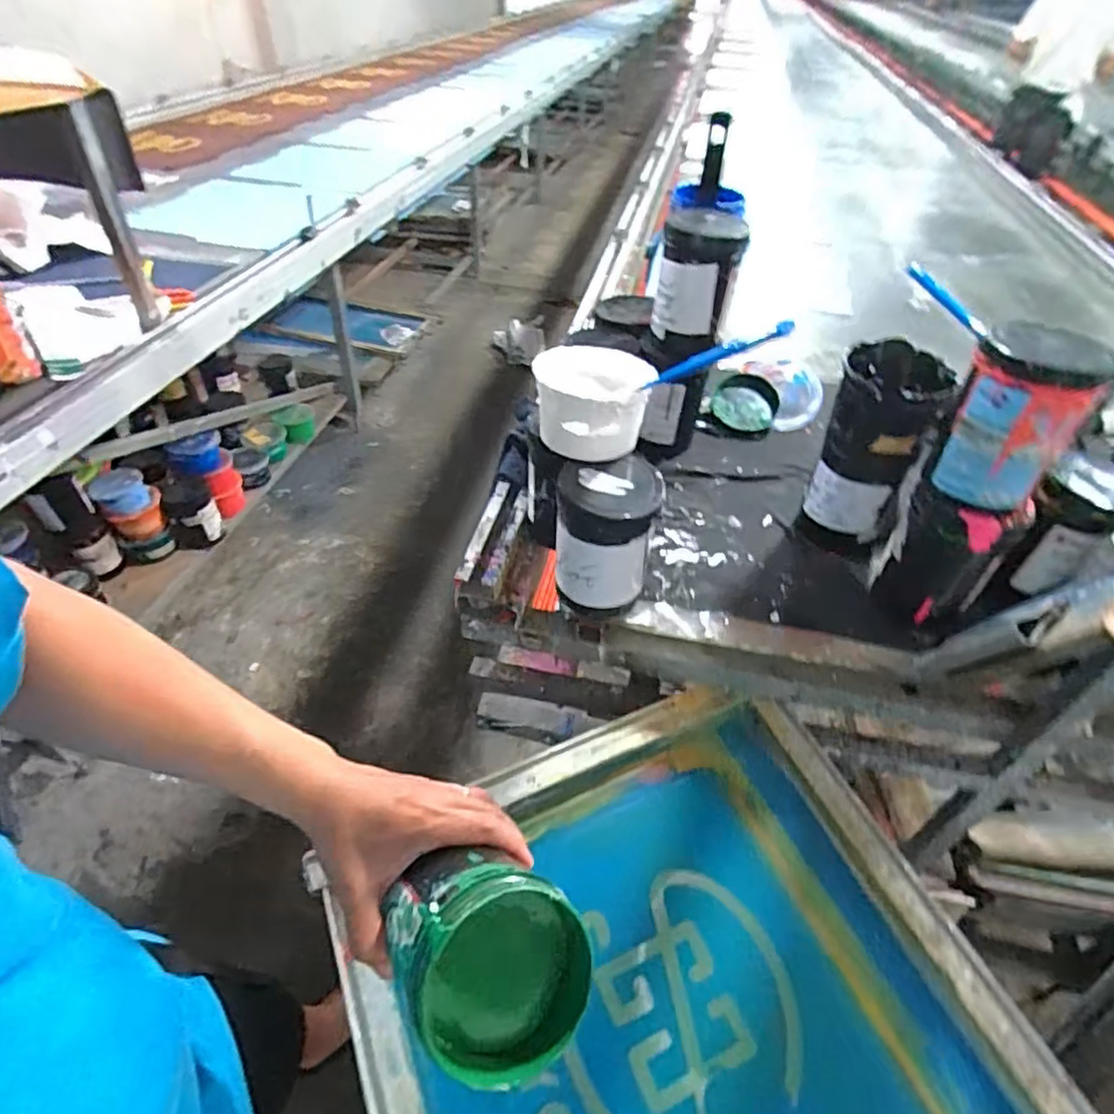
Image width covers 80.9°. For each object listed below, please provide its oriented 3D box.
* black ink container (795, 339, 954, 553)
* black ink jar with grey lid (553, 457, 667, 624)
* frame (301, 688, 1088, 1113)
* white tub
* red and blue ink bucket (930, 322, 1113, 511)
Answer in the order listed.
[{"bbox_3d":[0.386,-0.131,0.820,0.112,0.249,0.112,19,45,15],"label":"black ink container"},{"bbox_3d":[0.053,-0.014,0.736,0.097,0.169,0.090,2,43,-2],"label":"black ink jar with grey lid"},{"bbox_3d":[0.113,0.424,0.588,0.568,0.066,0.559,-20,53,-16],"label":"frame"},{"bbox_3d":[0.036,-0.171,0.718,0.119,0.080,0.128,-1,43,-6],"label":"white tub"},{"bbox_3d":[0.447,-0.135,0.644,0.095,0.143,0.095,2,43,-2],"label":"red and blue ink bucket"}]

